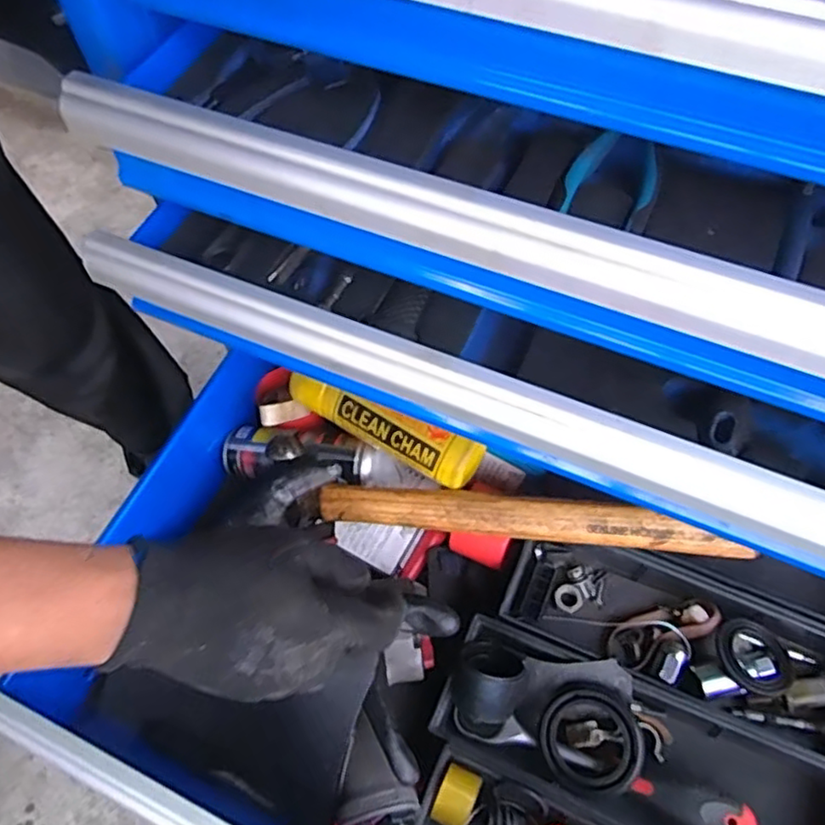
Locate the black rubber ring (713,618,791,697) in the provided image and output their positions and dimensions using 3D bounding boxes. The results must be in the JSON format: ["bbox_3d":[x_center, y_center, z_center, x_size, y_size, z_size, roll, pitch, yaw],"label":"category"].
[{"bbox_3d":[0.260,0.185,0.496,0.052,0.011,0.056,-1,60,1],"label":"black rubber ring"}]

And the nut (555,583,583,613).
[{"bbox_3d":[0.129,0.153,0.540,0.023,0.005,0.022,-1,60,1],"label":"nut"}]

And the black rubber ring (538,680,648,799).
[{"bbox_3d":[0.131,0.232,0.473,0.071,0.010,0.067,14,75,27],"label":"black rubber ring"}]

